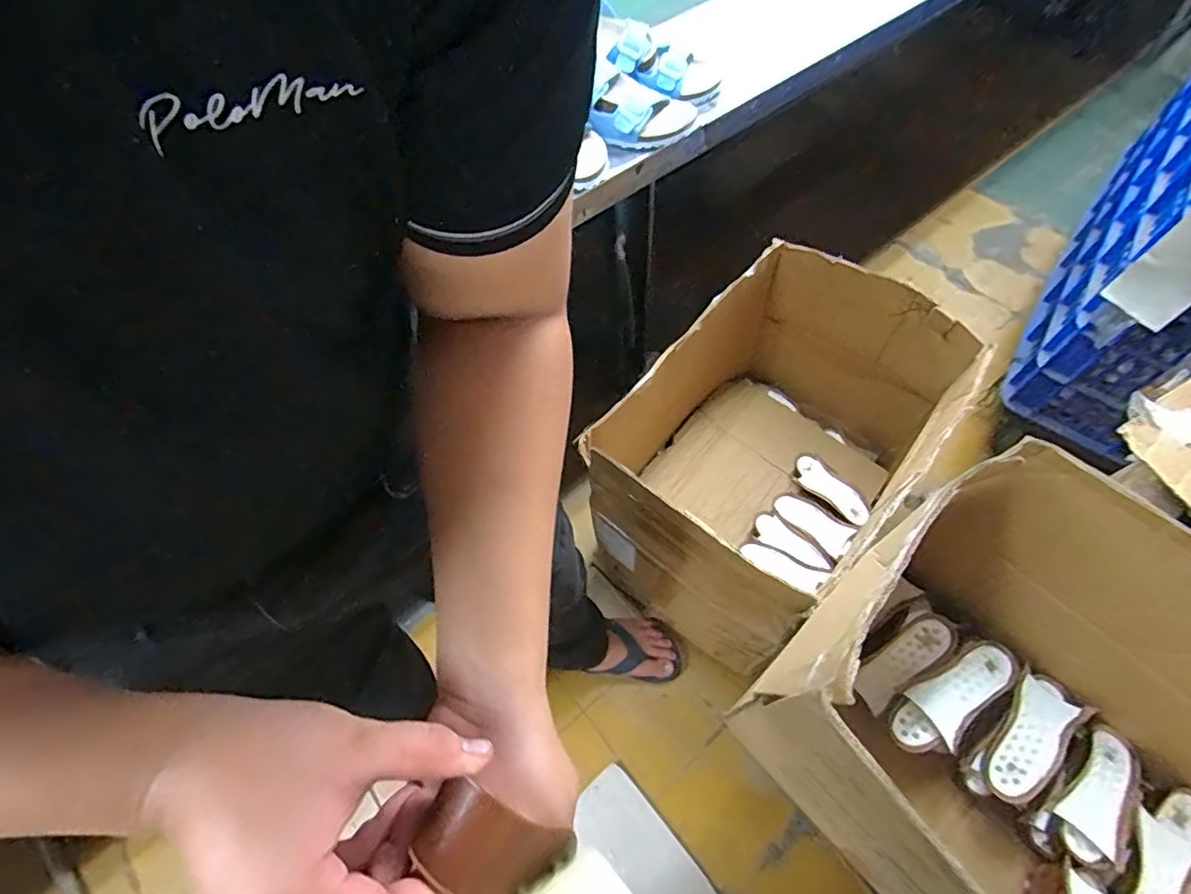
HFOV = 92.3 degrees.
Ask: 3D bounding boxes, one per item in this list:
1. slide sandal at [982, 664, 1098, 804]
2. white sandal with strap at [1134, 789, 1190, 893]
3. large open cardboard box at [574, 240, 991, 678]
[{"bbox_3d":[0.562,0.380,0.745,0.074,0.032,0.158,37,68,21],"label":"slide sandal"},{"bbox_3d":[0.666,0.506,0.679,0.068,0.037,0.207,34,67,20],"label":"white sandal with strap"},{"bbox_3d":[0.323,0.015,1.109,0.472,0.422,0.647,37,67,21],"label":"large open cardboard box"}]

